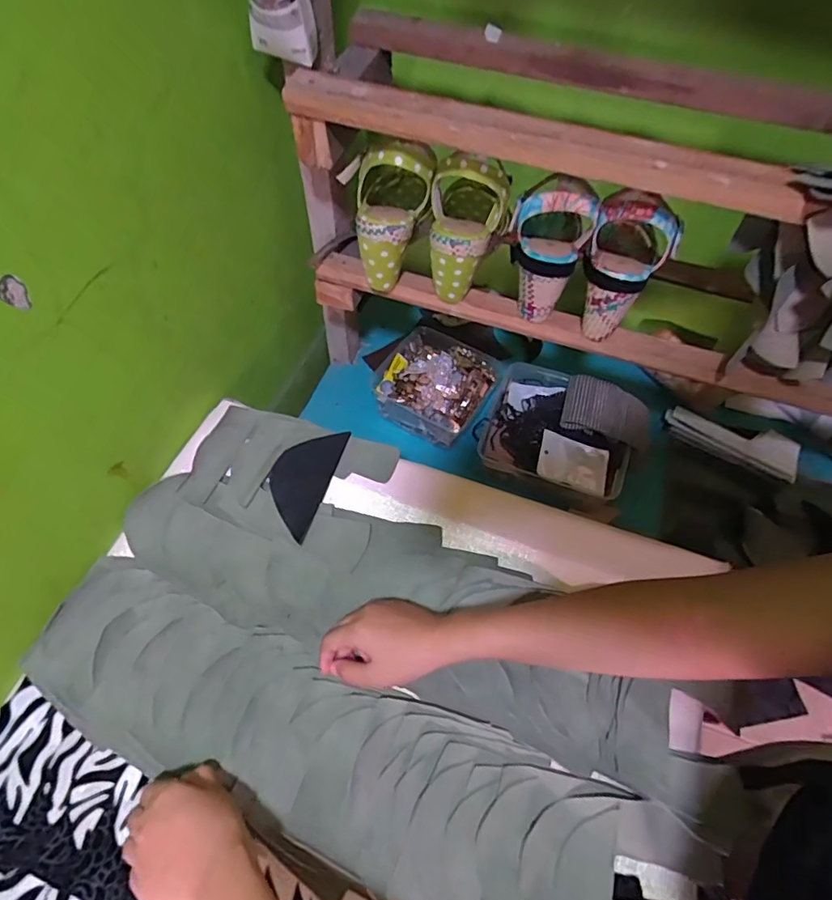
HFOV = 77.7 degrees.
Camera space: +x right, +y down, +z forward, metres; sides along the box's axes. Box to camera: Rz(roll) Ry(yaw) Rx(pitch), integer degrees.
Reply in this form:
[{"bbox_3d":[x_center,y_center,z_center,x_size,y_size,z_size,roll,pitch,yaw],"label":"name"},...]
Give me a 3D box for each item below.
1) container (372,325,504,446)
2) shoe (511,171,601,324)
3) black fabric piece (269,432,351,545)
[{"bbox_3d":[0.025,-0.106,0.795,0.179,0.067,0.163,27,60,15],"label":"container"},{"bbox_3d":[0.138,-0.207,0.540,0.079,0.127,0.080,22,58,11],"label":"shoe"},{"bbox_3d":[-0.128,0.030,0.576,0.064,0.005,0.127,18,65,5],"label":"black fabric piece"}]

